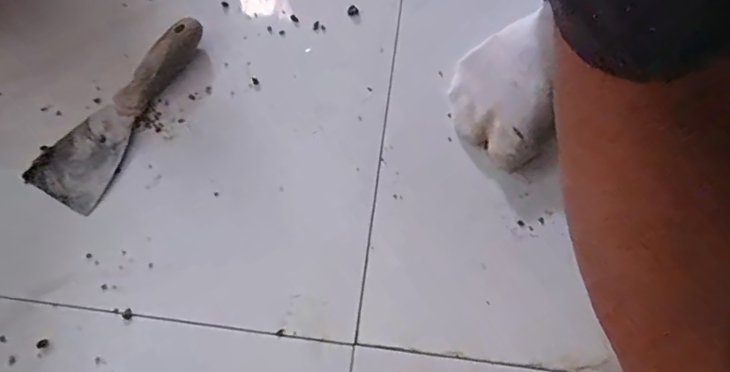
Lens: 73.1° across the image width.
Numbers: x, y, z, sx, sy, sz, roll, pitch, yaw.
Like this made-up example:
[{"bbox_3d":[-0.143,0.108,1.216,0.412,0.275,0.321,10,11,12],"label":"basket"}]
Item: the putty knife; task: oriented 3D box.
[{"bbox_3d":[-0.212,-0.072,0.439,0.070,0.026,0.195,31,70,14],"label":"putty knife"}]

